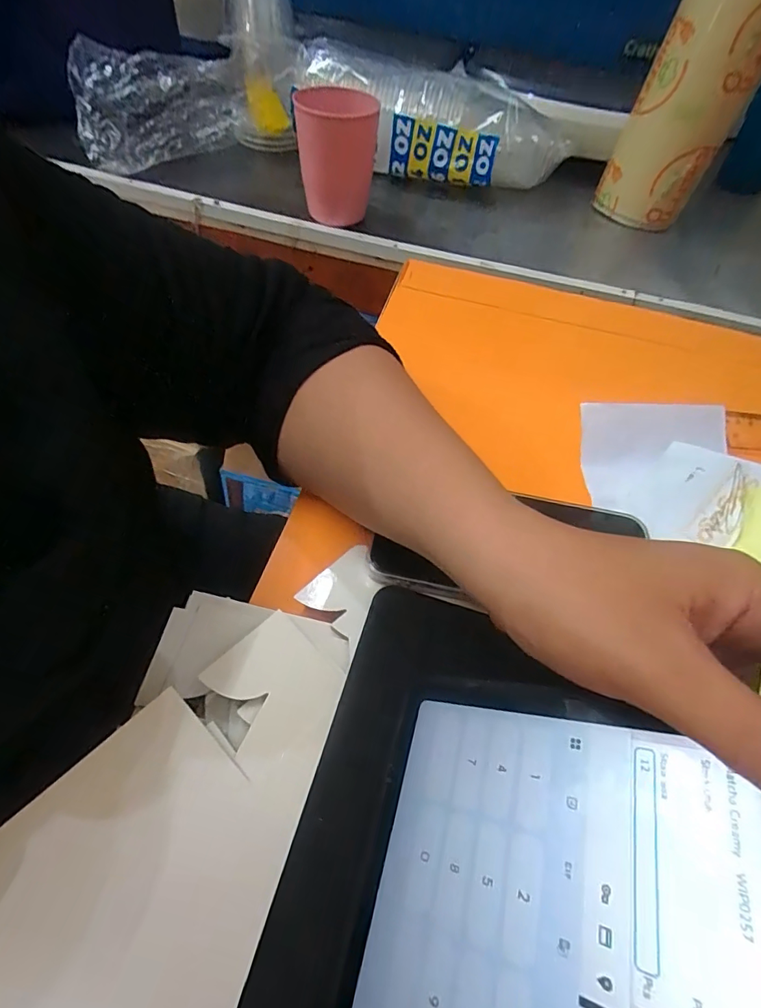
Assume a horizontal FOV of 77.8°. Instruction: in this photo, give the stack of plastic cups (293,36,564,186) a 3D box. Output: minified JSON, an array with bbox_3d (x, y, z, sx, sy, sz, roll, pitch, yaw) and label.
[{"bbox_3d":[0.057,-0.425,0.529,0.291,0.096,0.099,18,58,8],"label":"stack of plastic cups"}]

